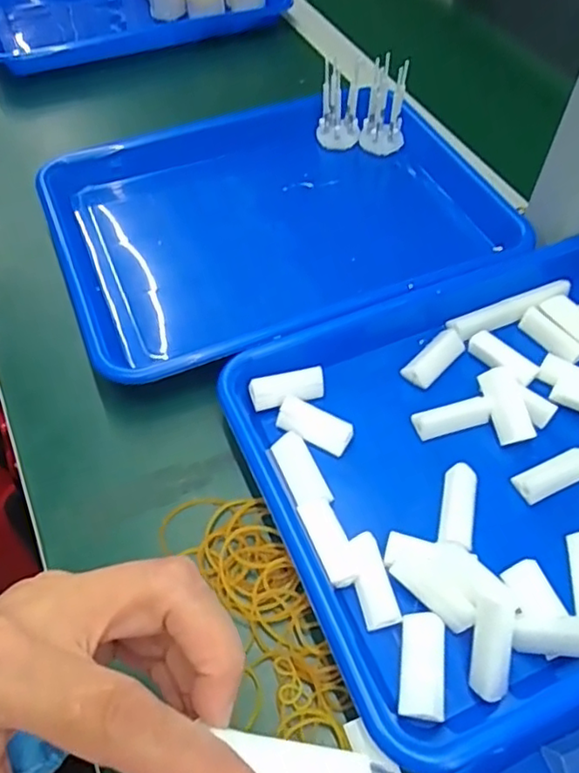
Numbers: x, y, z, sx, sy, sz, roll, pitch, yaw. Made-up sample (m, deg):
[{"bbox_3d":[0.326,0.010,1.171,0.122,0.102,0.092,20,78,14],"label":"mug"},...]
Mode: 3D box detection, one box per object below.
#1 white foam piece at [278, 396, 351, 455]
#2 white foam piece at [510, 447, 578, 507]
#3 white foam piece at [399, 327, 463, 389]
[{"bbox_3d":[0.014,0.024,0.373,0.047,0.017,0.016,28,58,18],"label":"white foam piece"},{"bbox_3d":[0.155,0.051,0.357,0.049,0.008,0.018,-21,57,-16],"label":"white foam piece"},{"bbox_3d":[0.096,-0.019,0.406,0.020,0.014,0.046,38,62,23],"label":"white foam piece"}]

